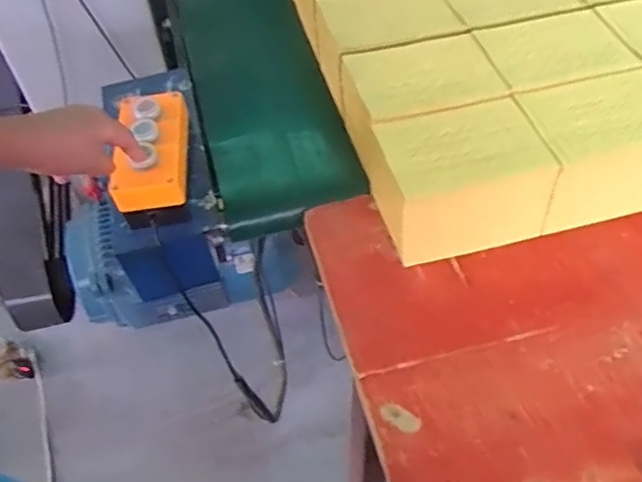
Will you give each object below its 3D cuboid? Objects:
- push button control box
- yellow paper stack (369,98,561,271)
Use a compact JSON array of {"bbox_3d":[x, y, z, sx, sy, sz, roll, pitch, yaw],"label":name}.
[{"bbox_3d":[-0.185,-0.103,0.689,0.075,0.058,0.137,-5,58,-3],"label":"push button control box"},{"bbox_3d":[0.145,-0.064,0.689,0.176,0.113,0.122,-11,52,-6],"label":"yellow paper stack"}]

